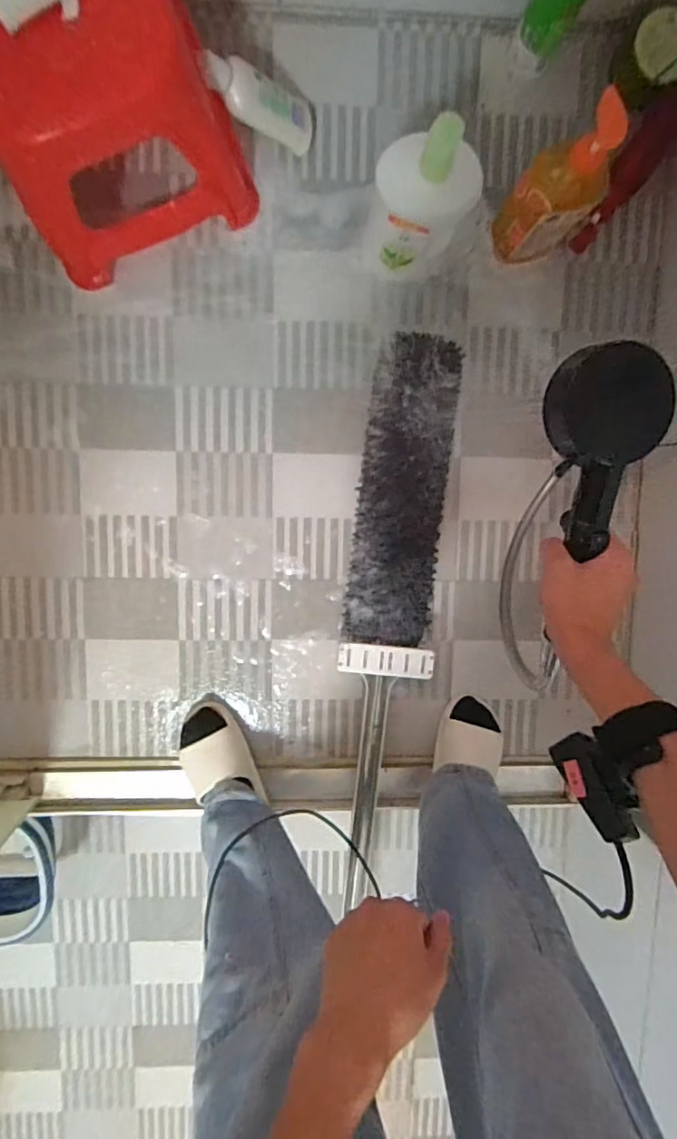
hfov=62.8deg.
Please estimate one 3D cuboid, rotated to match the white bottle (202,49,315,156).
[{"bbox_3d":[-0.102,-0.619,0.738,0.038,0.188,0.062,4,101,41],"label":"white bottle"}]

